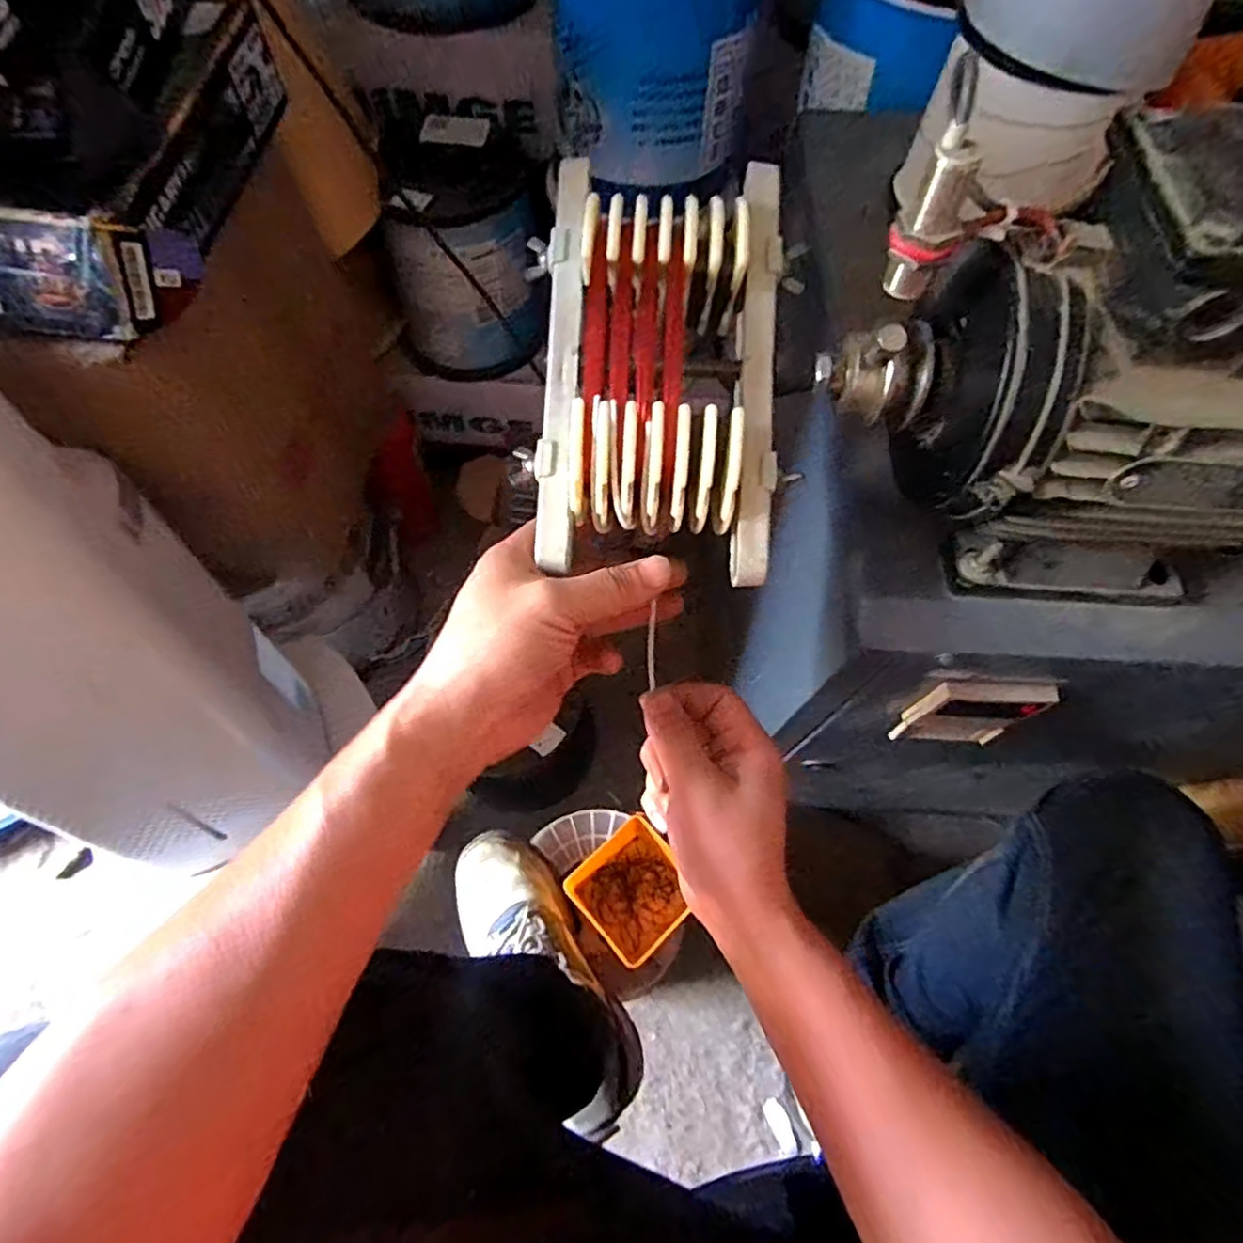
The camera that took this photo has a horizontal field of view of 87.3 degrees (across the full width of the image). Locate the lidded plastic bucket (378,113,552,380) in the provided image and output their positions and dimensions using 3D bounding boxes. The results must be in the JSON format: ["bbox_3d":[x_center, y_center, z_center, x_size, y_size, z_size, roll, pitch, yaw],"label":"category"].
[{"bbox_3d":[-0.192,-0.449,0.777,0.175,0.209,0.174,-14,68,-7],"label":"lidded plastic bucket"}]

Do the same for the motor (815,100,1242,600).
[{"bbox_3d":[0.246,-0.099,0.300,0.275,0.178,0.119,11,68,3],"label":"motor"}]

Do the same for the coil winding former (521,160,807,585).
[{"bbox_3d":[0.018,-0.116,0.310,0.114,0.055,0.201,2,88,-18],"label":"coil winding former"}]

